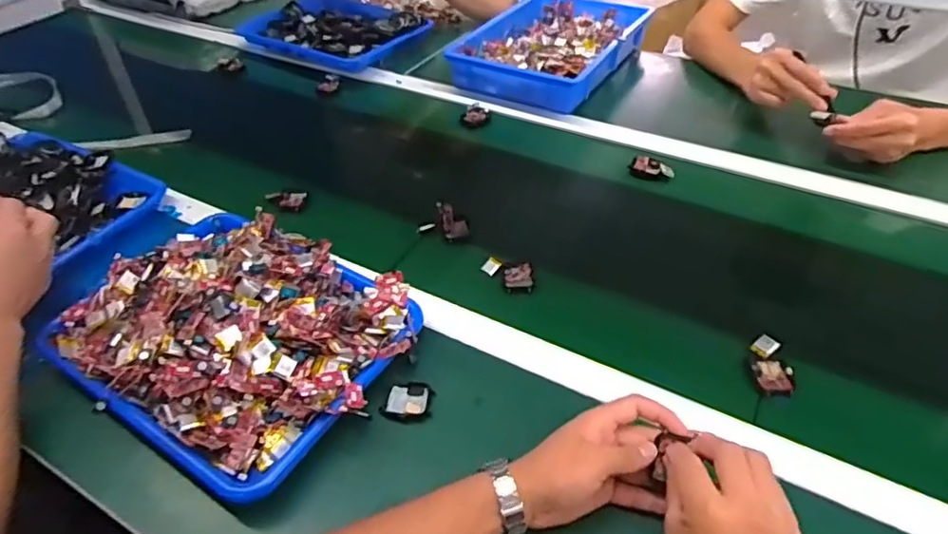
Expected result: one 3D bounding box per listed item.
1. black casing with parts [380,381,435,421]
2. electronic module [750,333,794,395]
[{"bbox_3d":[-0.062,0.127,0.571,0.045,0.009,0.041,13,50,0],"label":"black casing with parts"},{"bbox_3d":[0.289,0.095,0.578,0.034,0.018,0.063,5,44,9],"label":"electronic module"}]

